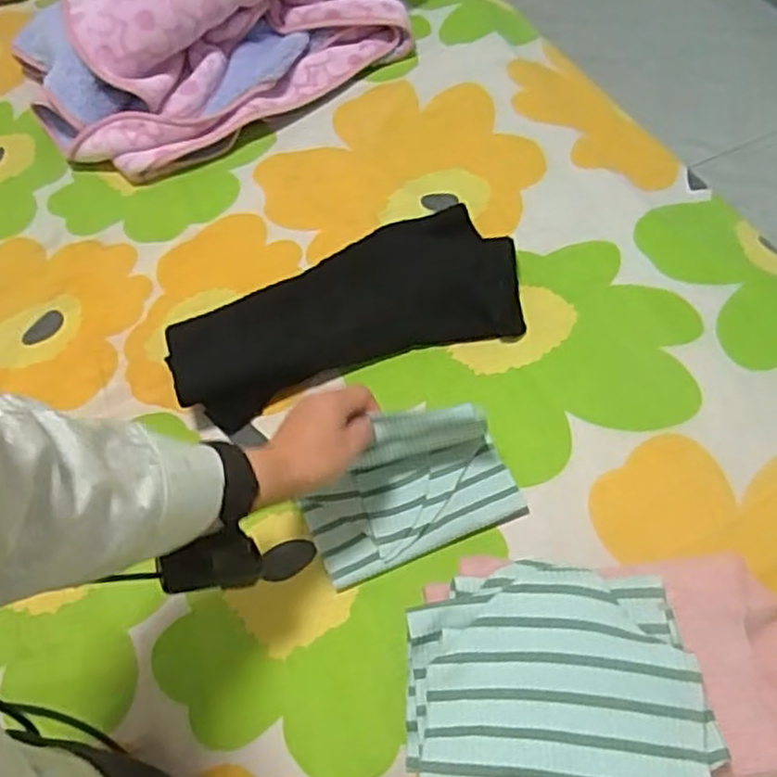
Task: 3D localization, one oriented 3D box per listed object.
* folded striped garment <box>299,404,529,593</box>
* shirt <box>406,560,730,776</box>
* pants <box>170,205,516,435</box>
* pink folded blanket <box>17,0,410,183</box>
[{"bbox_3d":[0.019,0.085,0.617,0.174,0.074,0.102,-19,61,-9],"label":"folded striped garment"},{"bbox_3d":[0.112,0.192,0.492,0.192,0.032,0.145,1,56,8],"label":"shirt"},{"bbox_3d":[-0.045,-0.078,0.749,0.356,0.035,0.176,-21,56,-6],"label":"pants"},{"bbox_3d":[-0.220,-0.502,0.987,0.544,0.157,0.340,-25,56,-9],"label":"pink folded blanket"}]

